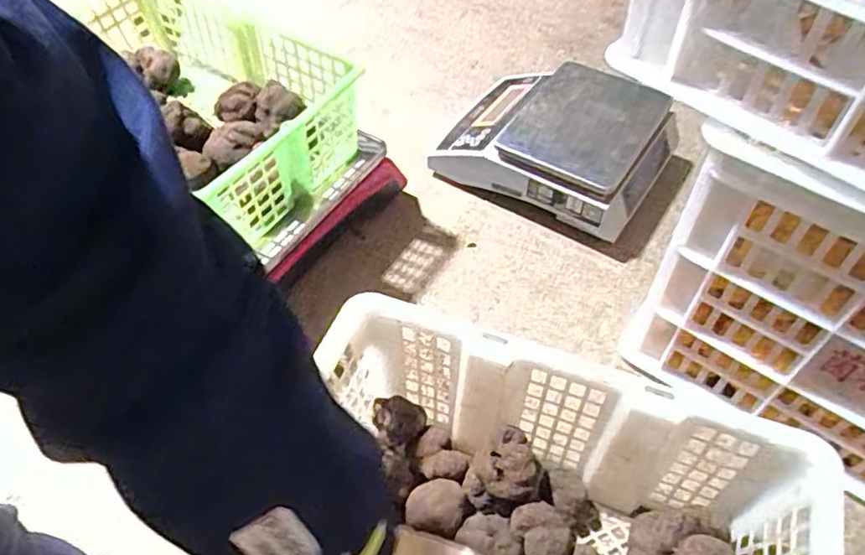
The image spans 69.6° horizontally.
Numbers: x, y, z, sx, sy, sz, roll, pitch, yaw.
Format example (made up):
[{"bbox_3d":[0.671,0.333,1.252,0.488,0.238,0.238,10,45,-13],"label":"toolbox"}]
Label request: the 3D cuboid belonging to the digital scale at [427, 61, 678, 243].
[{"bbox_3d":[0.144,-0.167,0.750,0.264,0.083,0.201,34,63,24],"label":"digital scale"}]

